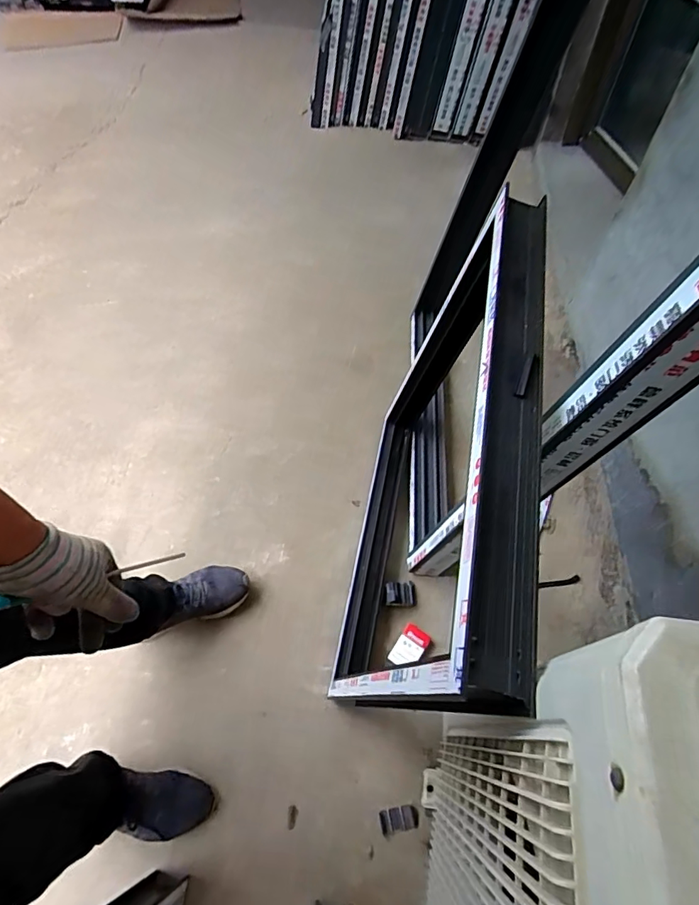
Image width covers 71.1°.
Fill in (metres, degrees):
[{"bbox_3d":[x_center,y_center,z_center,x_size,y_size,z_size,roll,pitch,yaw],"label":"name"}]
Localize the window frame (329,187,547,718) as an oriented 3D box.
[{"bbox_3d":[0.122,0.055,0.869,0.084,0.687,0.705,17,61,-5],"label":"window frame"}]

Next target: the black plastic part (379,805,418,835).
[{"bbox_3d":[0.093,0.682,0.910,0.071,0.004,0.037,-10,60,-4],"label":"black plastic part"}]

